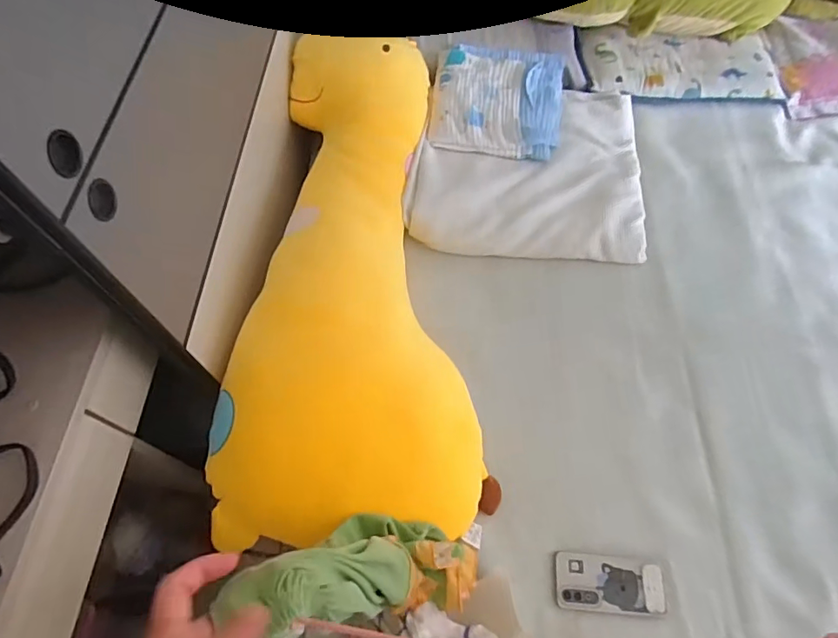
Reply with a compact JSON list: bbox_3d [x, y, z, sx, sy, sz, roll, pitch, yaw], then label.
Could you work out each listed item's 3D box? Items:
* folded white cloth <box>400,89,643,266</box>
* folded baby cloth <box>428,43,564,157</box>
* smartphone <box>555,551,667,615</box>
[{"bbox_3d":[0.233,-0.335,1.078,0.487,0.054,0.447,4,63,3],"label":"folded white cloth"},{"bbox_3d":[0.179,-0.495,1.126,0.291,0.047,0.305,5,63,3],"label":"folded baby cloth"},{"bbox_3d":[0.286,0.395,0.754,0.159,0.007,0.076,3,63,2],"label":"smartphone"}]

